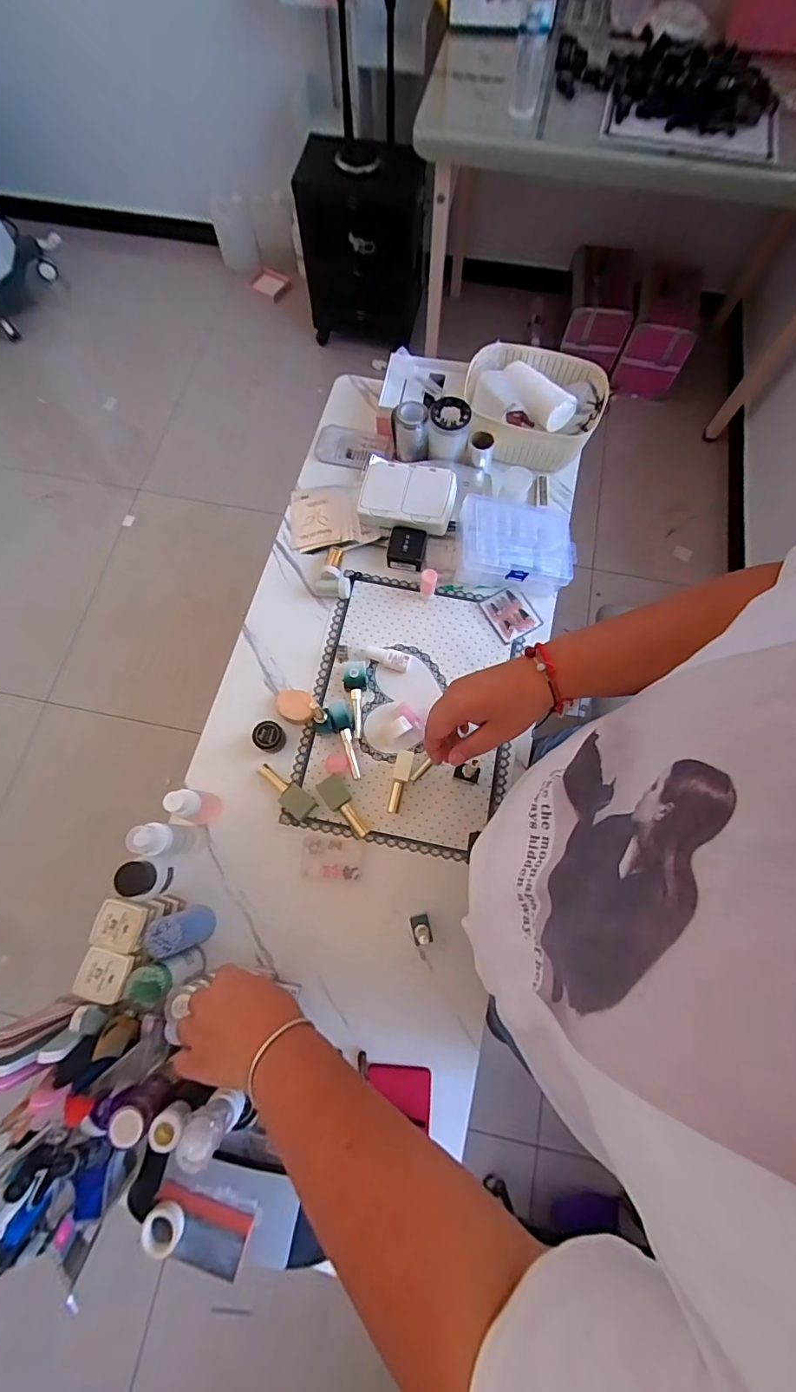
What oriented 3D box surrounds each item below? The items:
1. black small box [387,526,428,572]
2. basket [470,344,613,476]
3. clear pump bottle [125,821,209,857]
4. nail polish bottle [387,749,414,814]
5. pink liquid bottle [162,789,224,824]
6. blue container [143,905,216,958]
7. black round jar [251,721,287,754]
[{"bbox_3d":[0.013,-0.223,0.744,0.054,0.042,0.055,11,73,3],"label":"black small box"},{"bbox_3d":[0.212,-0.460,0.783,0.213,0.082,0.160,12,73,3],"label":"basket"},{"bbox_3d":[-0.264,0.167,0.567,0.036,0.130,0.035,7,73,2],"label":"clear pump bottle"},{"bbox_3d":[0.002,0.114,0.646,0.022,0.028,0.081,13,73,4],"label":"nail polish bottle"},{"bbox_3d":[-0.246,0.134,0.595,0.034,0.095,0.040,23,74,7],"label":"pink liquid bottle"},{"bbox_3d":[-0.248,0.269,0.561,0.047,0.091,0.043,0,73,0],"label":"blue container"},{"bbox_3d":[-0.174,0.056,0.659,0.038,0.029,0.038,0,73,0],"label":"black round jar"}]

